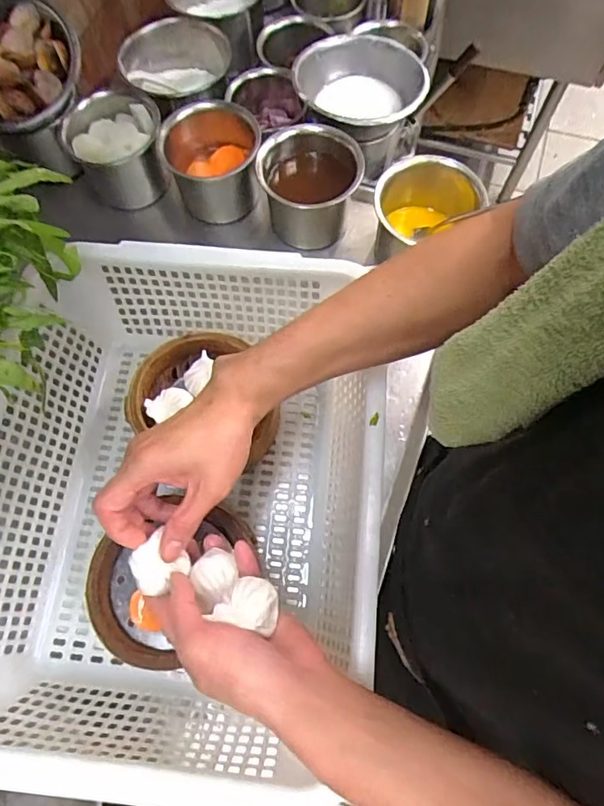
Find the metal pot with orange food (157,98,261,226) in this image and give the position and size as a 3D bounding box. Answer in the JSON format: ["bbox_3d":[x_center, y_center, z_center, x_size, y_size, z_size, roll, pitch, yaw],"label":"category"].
[{"bbox_3d":[-0.103,-0.281,0.604,0.101,0.096,0.101,-1,69,2],"label":"metal pot with orange food"}]

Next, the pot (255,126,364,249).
[{"bbox_3d":[0.013,-0.247,0.585,0.104,0.111,0.102,6,69,5],"label":"pot"}]

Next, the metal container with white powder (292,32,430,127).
[{"bbox_3d":[0.076,-0.403,0.661,0.162,0.046,0.154,-1,69,2],"label":"metal container with white powder"}]

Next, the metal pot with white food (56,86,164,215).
[{"bbox_3d":[-0.217,-0.299,0.613,0.116,0.092,0.089,-28,70,-8],"label":"metal pot with white food"}]

